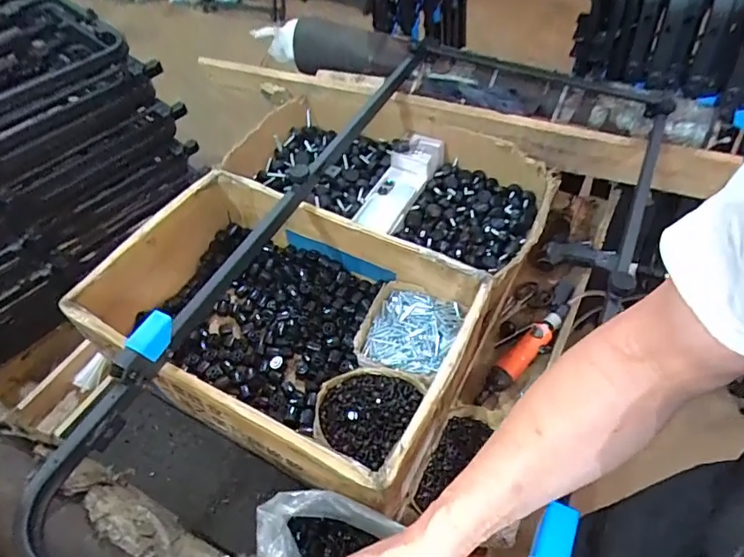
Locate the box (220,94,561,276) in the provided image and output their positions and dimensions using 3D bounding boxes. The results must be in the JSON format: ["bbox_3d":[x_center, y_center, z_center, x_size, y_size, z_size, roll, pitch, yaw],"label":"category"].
[{"bbox_3d":[0.044,-0.209,0.993,0.602,0.136,0.278,20,56,16],"label":"box"}]

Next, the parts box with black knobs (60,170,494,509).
[{"bbox_3d":[-0.138,0.064,0.774,0.537,0.175,0.351,24,57,19],"label":"parts box with black knobs"}]

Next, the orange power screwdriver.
[{"bbox_3d":[0.251,0.136,0.855,0.213,0.046,0.046,-36,59,-23],"label":"orange power screwdriver"}]

